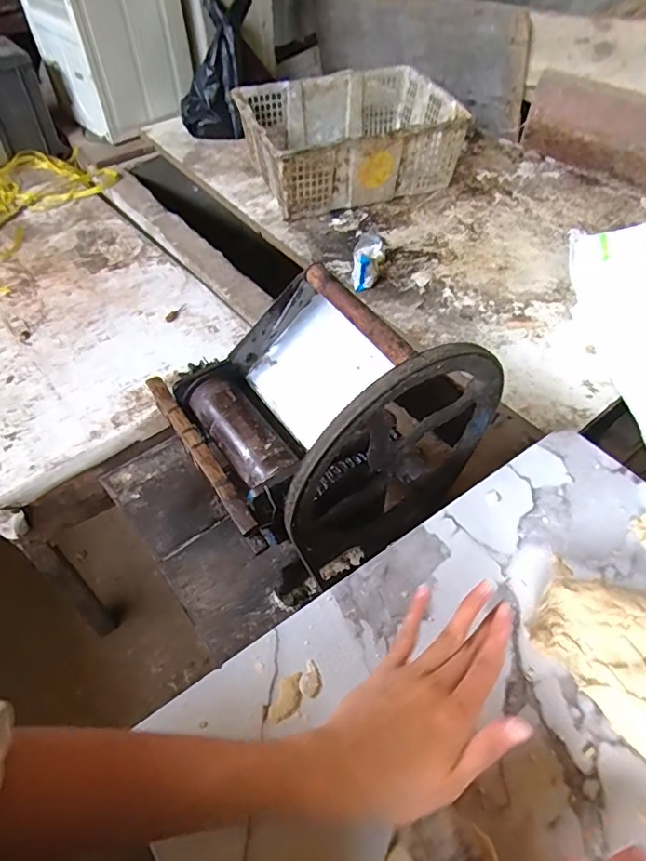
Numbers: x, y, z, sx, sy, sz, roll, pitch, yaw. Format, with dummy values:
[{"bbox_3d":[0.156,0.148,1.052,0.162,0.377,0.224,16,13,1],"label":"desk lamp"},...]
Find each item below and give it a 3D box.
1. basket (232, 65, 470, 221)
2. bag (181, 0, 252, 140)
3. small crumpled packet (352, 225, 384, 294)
[{"bbox_3d":[0.061,-0.694,1.256,0.465,0.189,0.324,-20,52,-12],"label":"basket"},{"bbox_3d":[-0.281,-0.949,1.353,0.178,0.342,0.108,19,17,18],"label":"bag"},{"bbox_3d":[0.091,-0.342,1.043,0.062,0.063,0.141,2,51,5],"label":"small crumpled packet"}]

